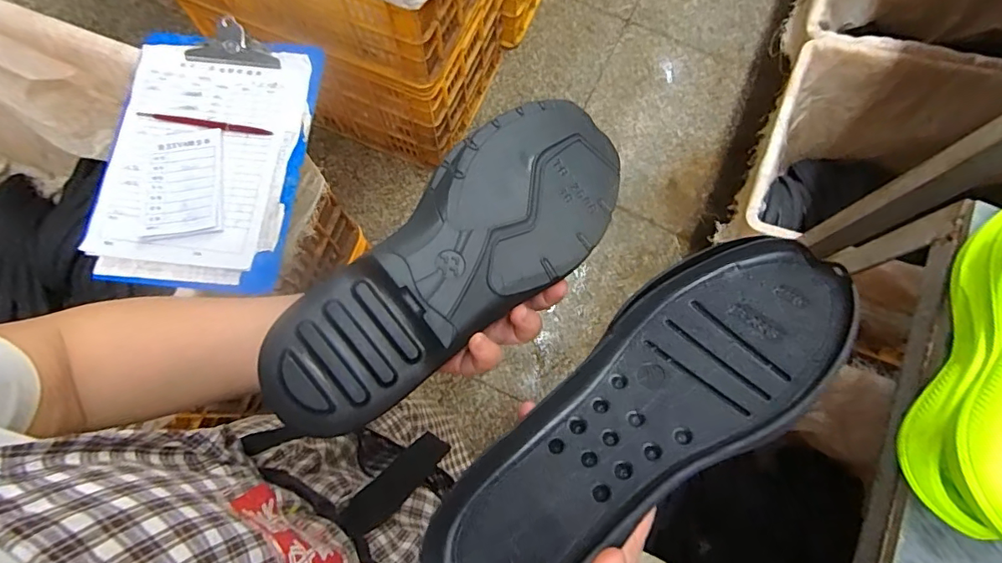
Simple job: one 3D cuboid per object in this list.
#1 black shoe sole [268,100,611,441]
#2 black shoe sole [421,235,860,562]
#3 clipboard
[{"bbox_3d":[-0.023,-0.014,0.297,0.249,0.030,0.088,-43,80,-14],"label":"black shoe sole"},{"bbox_3d":[0.070,0.074,0.281,0.259,0.035,0.102,-38,52,-10],"label":"black shoe sole"},{"bbox_3d":[-0.345,-0.145,0.588,0.227,0.020,0.308,5,75,0],"label":"clipboard"}]

